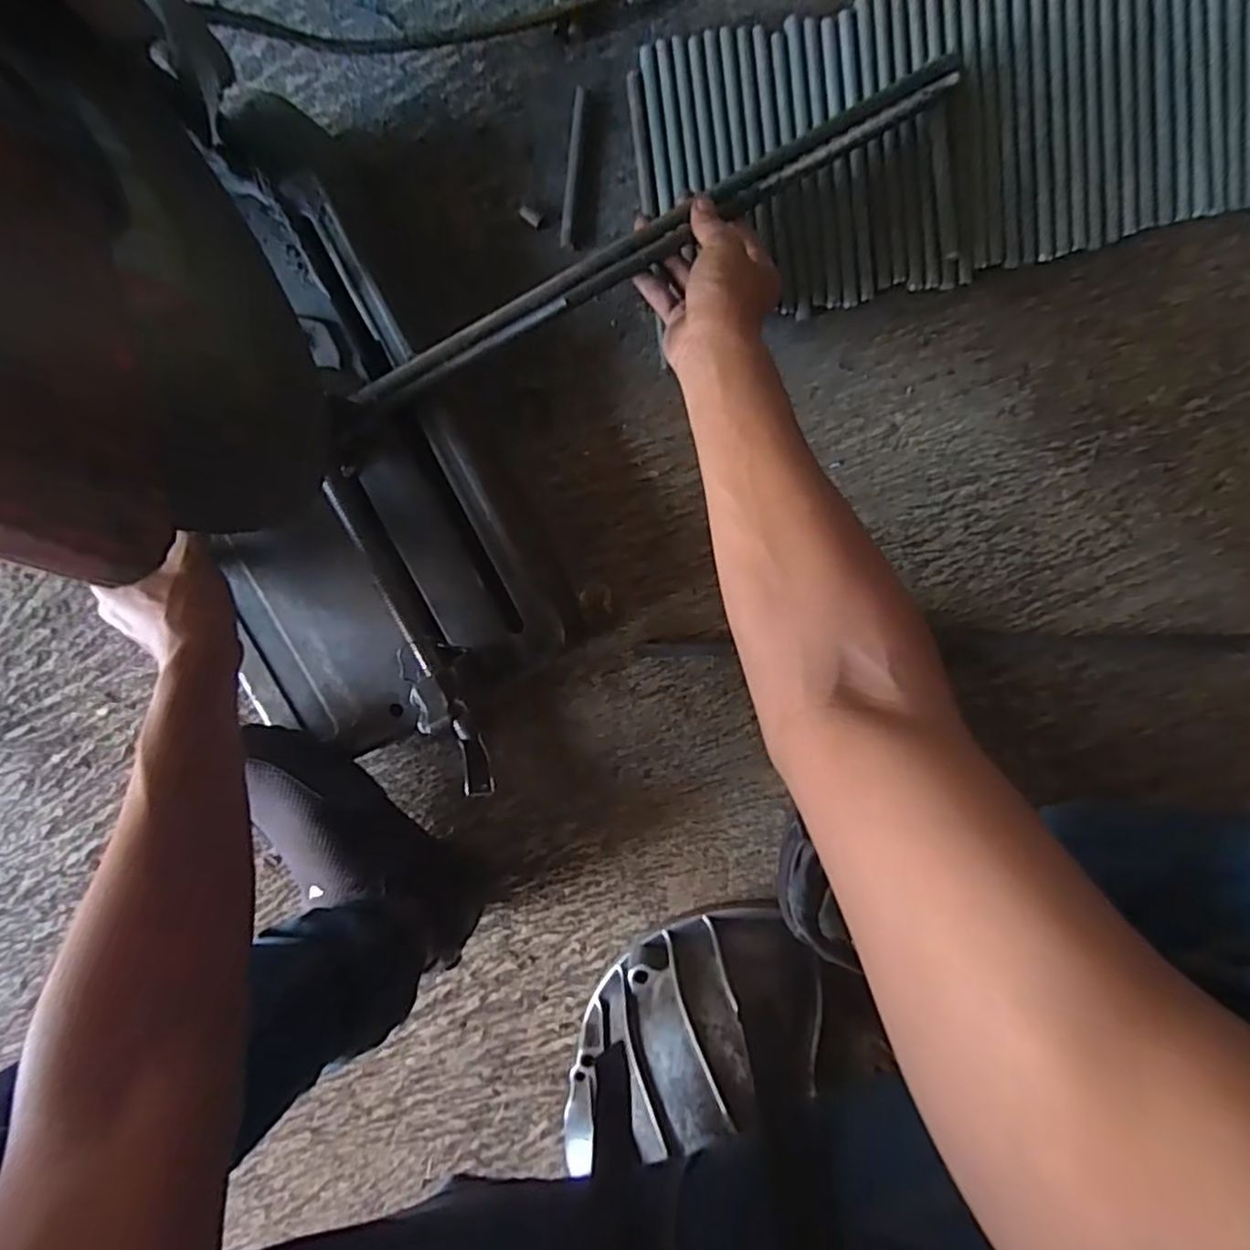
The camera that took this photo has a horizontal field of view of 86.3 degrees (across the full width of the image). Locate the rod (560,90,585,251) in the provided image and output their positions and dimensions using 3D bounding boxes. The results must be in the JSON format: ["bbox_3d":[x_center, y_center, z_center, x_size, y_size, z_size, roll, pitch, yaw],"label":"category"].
[{"bbox_3d":[-0.040,-0.349,0.514,0.008,0.011,0.111,7,99,2],"label":"rod"}]

